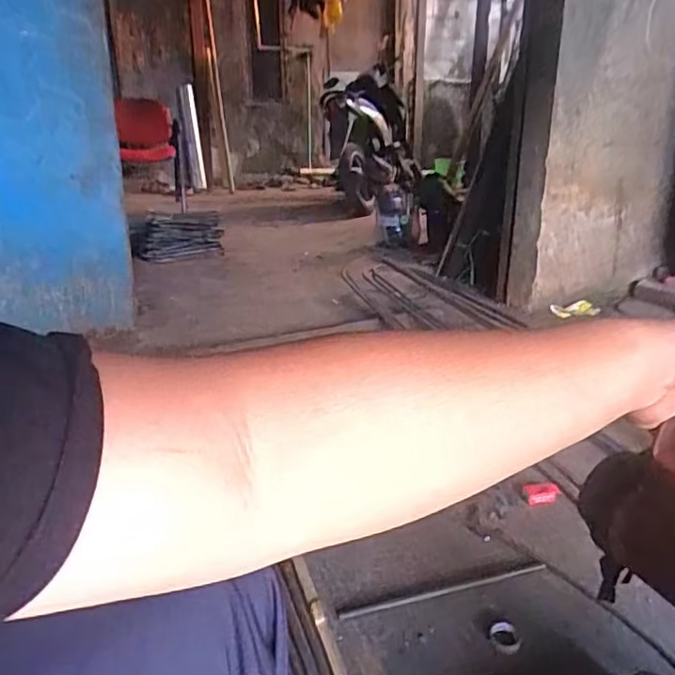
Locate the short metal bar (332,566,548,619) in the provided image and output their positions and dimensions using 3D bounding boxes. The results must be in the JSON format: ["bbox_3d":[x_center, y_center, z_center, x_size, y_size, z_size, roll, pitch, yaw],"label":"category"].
[{"bbox_3d":[0.167,0.386,0.935,0.341,0.007,0.015,-8,24,-15],"label":"short metal bar"}]

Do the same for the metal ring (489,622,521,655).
[{"bbox_3d":[0.235,0.420,0.858,0.043,0.006,0.050,0,23,2],"label":"metal ring"}]

